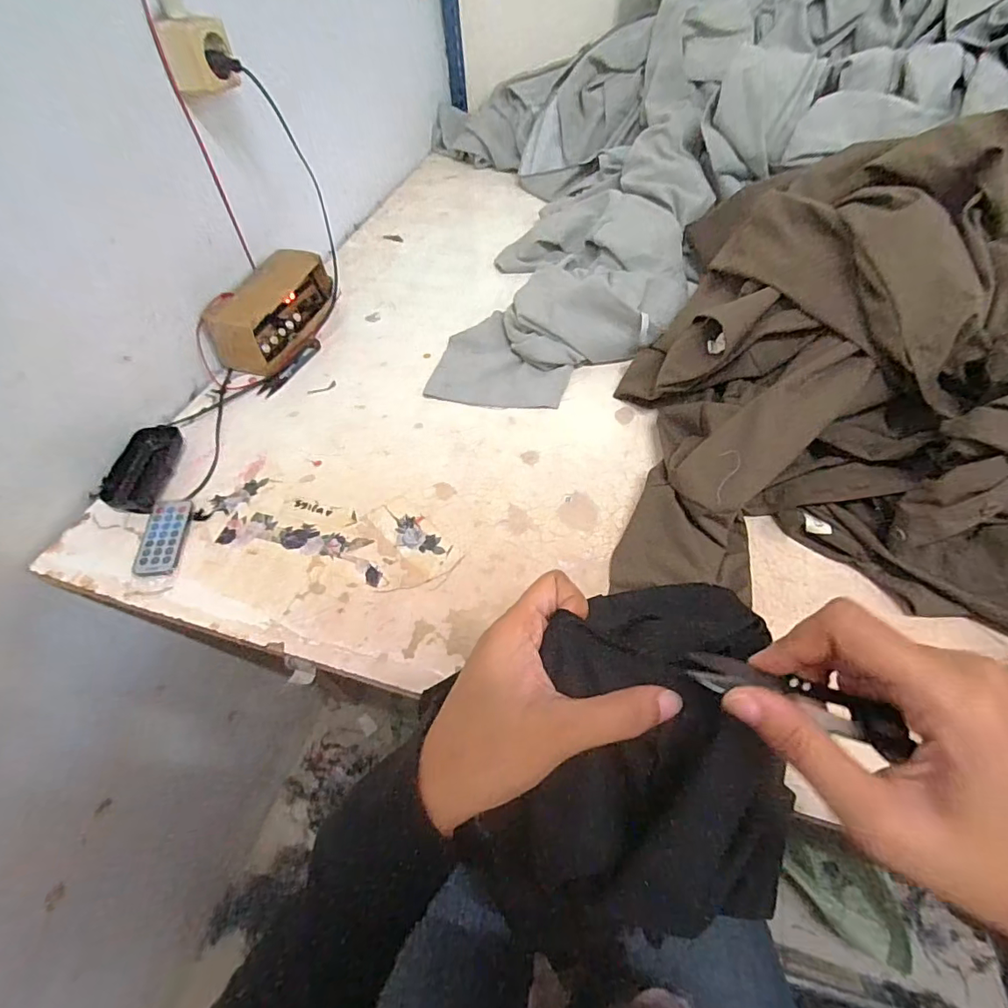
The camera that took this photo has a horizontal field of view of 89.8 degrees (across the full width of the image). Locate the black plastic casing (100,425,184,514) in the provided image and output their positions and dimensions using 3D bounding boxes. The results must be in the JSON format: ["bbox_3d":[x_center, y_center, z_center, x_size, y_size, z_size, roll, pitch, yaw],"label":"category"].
[{"bbox_3d":[-0.400,-0.041,0.562,0.056,0.026,0.106,-6,55,-2],"label":"black plastic casing"}]

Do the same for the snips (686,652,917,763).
[{"bbox_3d":[0.121,0.081,0.211,0.087,0.006,0.019,18,57,6],"label":"snips"}]

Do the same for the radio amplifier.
[{"bbox_3d":[-0.312,-0.262,0.688,0.085,0.079,0.185,13,57,11],"label":"radio amplifier"}]

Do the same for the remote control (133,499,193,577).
[{"bbox_3d":[-0.346,0.032,0.514,0.039,0.006,0.086,4,57,-16],"label":"remote control"}]

